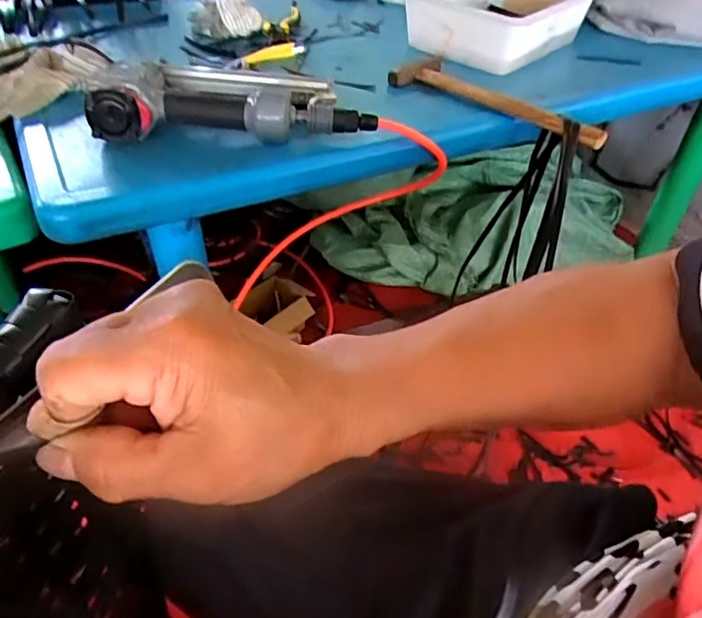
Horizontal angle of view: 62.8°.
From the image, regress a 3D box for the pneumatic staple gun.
[{"bbox_3d":[-0.137,-0.238,0.614,0.290,0.075,0.143,-5,42,-8],"label":"pneumatic staple gun"}]

